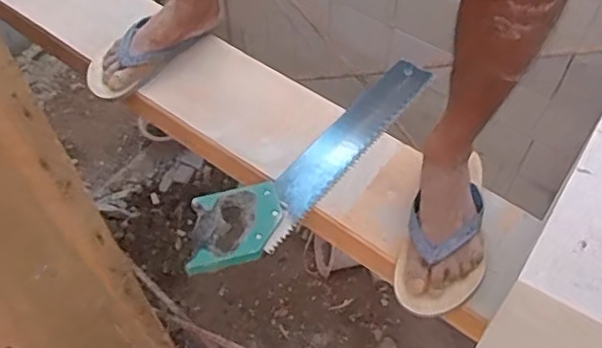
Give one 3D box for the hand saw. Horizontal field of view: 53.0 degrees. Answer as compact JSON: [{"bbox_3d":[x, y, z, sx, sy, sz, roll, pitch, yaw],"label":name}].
[{"bbox_3d":[0.032,-0.023,0.908,0.500,0.031,0.120,-38,62,-22],"label":"hand saw"}]

